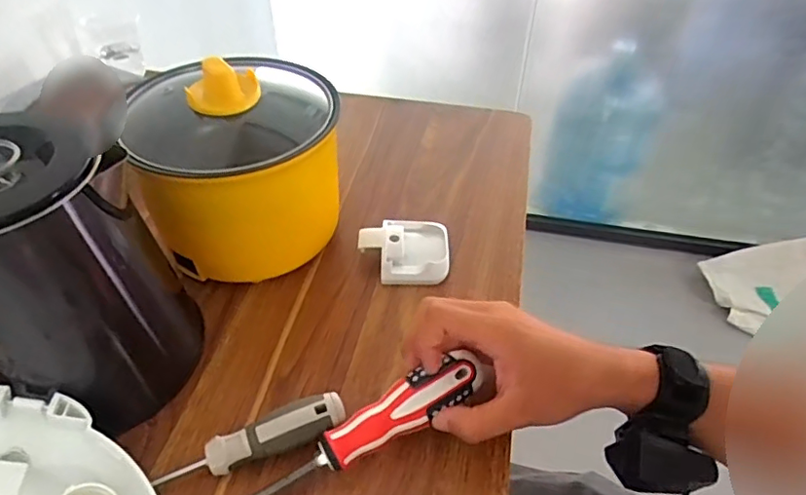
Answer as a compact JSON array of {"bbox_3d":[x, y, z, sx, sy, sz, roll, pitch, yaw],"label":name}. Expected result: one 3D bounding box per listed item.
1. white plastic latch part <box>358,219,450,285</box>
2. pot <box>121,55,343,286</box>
[{"bbox_3d":[0.002,-0.001,0.488,0.077,0.020,0.073,0,44,-1],"label":"white plastic latch part"},{"bbox_3d":[-0.133,-0.074,0.463,0.159,0.157,0.166,0,44,0],"label":"pot"}]

